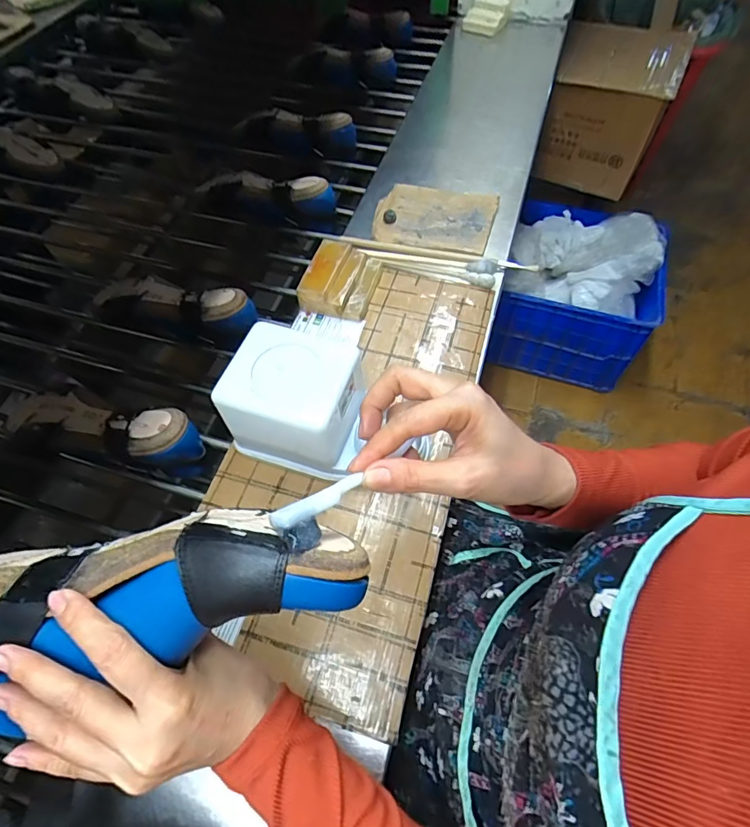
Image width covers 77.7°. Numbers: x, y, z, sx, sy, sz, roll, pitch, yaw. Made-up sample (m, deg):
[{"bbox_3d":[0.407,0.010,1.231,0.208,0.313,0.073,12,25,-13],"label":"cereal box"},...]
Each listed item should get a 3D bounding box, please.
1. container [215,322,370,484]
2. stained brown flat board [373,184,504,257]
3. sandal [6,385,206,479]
[{"bbox_3d":[-0.069,-0.007,0.453,0.131,0.109,0.099,15,62,12],"label":"container"},{"bbox_3d":[0.086,-0.287,0.675,0.164,0.011,0.132,12,61,11],"label":"stained brown flat board"},{"bbox_3d":[-0.306,0.026,0.537,0.217,0.081,0.073,12,61,11],"label":"sandal"}]

